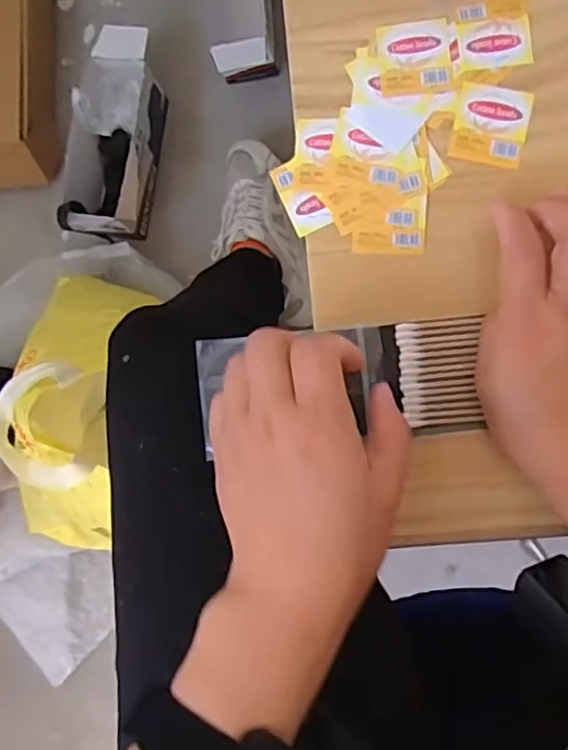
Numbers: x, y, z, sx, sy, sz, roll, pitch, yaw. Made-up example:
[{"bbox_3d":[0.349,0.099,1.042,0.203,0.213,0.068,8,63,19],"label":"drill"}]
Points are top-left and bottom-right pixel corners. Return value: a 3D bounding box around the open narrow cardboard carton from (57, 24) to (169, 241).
[{"bbox_3d":[-0.230,-0.314,0.871,0.101,0.128,0.273,4,86,8],"label":"open narrow cardboard carton"}]

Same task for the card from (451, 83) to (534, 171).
[{"bbox_3d":[0.113,-0.137,0.349,0.038,0.004,0.044,13,88,7],"label":"card"}]

